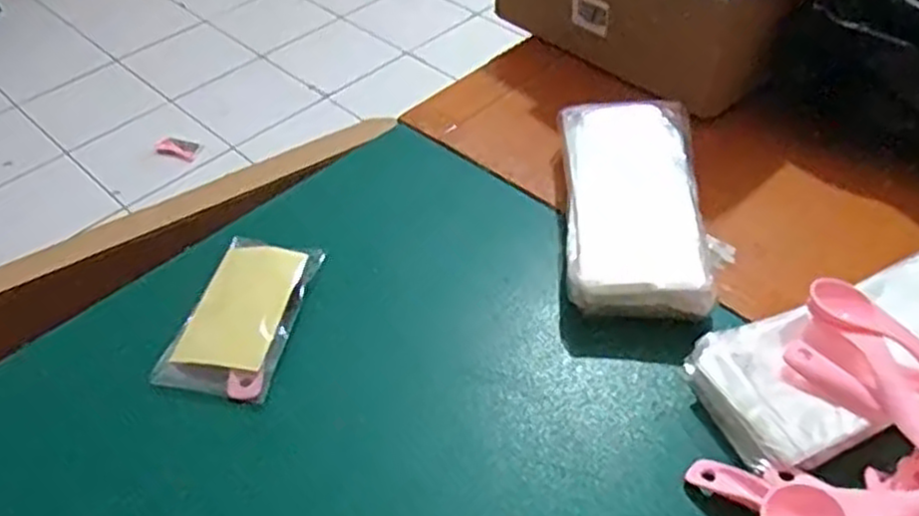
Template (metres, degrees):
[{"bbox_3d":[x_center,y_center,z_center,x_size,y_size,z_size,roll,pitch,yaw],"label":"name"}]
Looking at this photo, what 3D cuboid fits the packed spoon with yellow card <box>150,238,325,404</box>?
[{"bbox_3d":[-0.137,0.034,0.478,0.068,0.019,0.114,9,48,11],"label":"packed spoon with yellow card"}]

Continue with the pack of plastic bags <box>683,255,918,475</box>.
[{"bbox_3d":[0.230,0.050,0.427,0.195,0.027,0.085,-18,49,-14],"label":"pack of plastic bags"}]

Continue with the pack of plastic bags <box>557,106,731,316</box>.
[{"bbox_3d":[0.125,-0.037,0.516,0.105,0.037,0.183,1,47,4],"label":"pack of plastic bags"}]

